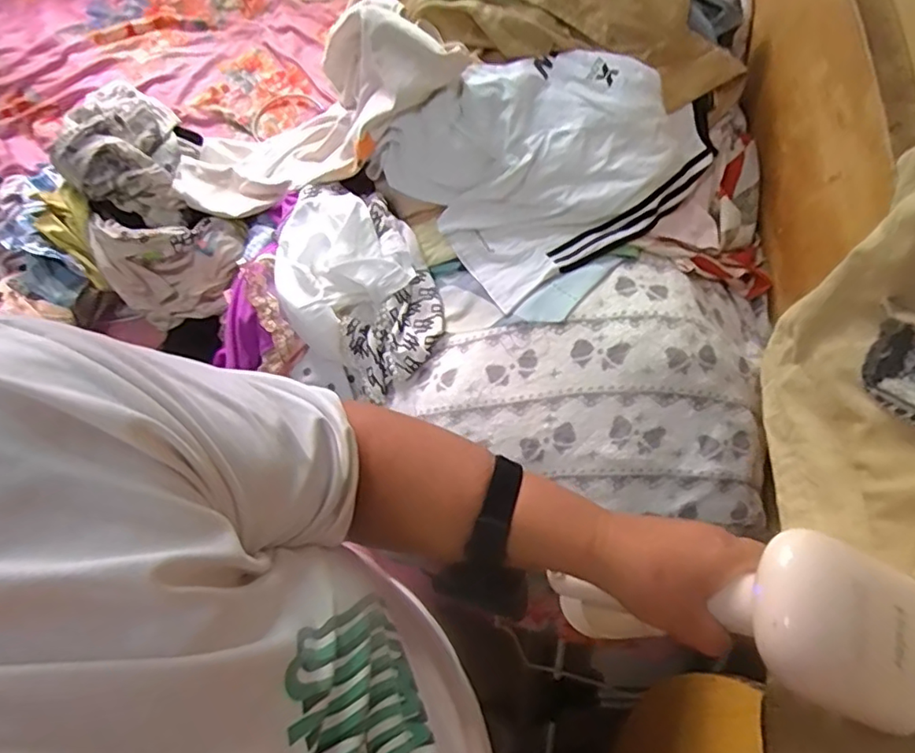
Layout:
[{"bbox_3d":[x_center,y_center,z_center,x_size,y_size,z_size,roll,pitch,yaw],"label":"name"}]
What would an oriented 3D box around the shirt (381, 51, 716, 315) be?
[{"bbox_3d":[0.149,-0.314,0.818,0.429,0.140,0.306,-27,68,-10],"label":"shirt"}]

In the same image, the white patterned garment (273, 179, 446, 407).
[{"bbox_3d":[-0.153,-0.134,0.875,0.212,0.136,0.330,-31,69,-11],"label":"white patterned garment"}]

